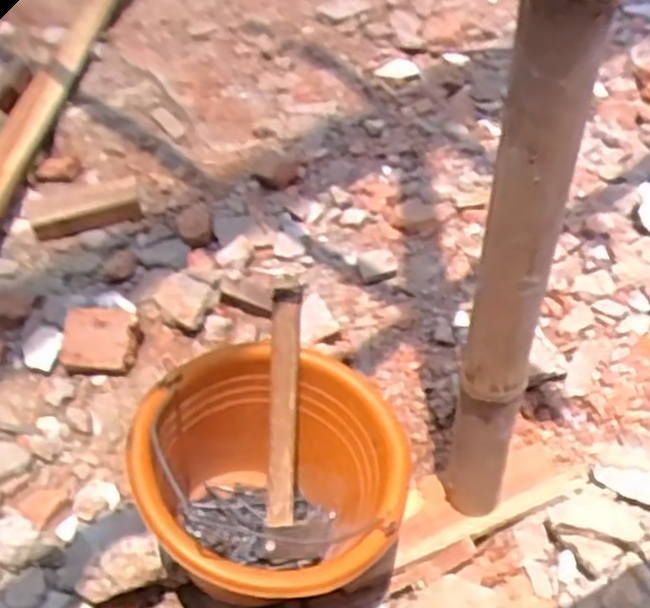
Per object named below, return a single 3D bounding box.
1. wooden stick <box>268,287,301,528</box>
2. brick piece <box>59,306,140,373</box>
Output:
[{"bbox_3d":[-0.041,0.101,0.777,0.027,0.026,0.230,1,83,6],"label":"wooden stick"},{"bbox_3d":[-0.304,0.048,1.050,0.094,0.029,0.094,5,69,-15],"label":"brick piece"}]

